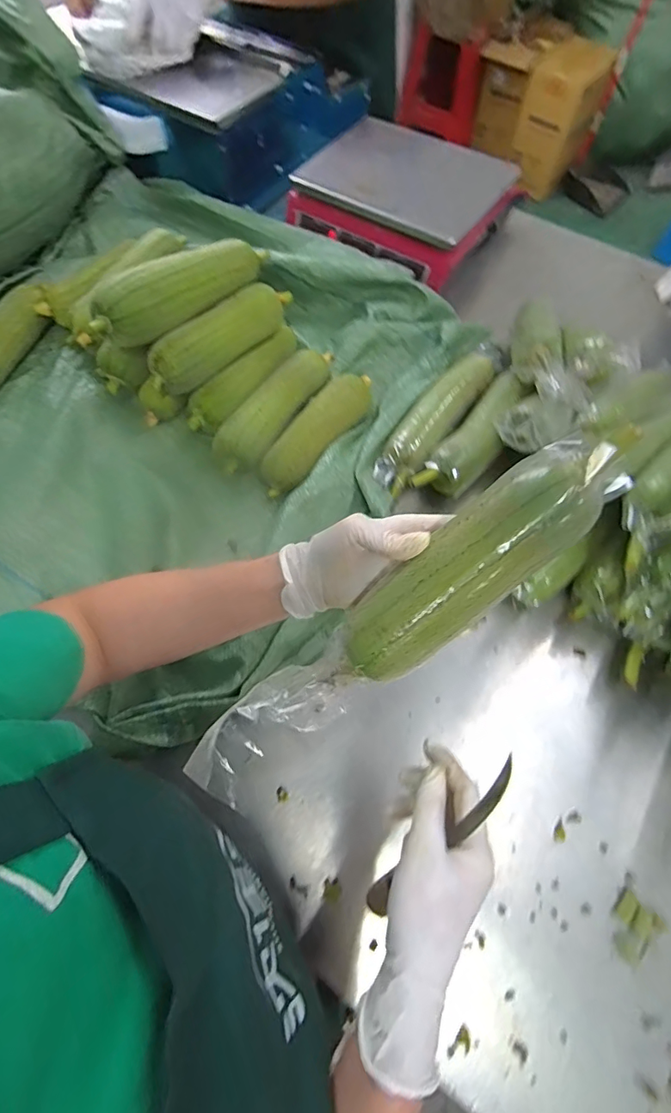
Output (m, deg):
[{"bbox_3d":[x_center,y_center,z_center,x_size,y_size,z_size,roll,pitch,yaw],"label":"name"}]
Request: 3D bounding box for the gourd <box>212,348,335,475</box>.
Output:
[{"bbox_3d":[-0.075,-0.199,0.647,0.065,0.052,0.234,32,70,14],"label":"gourd"}]

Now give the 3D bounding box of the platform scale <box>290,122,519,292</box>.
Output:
[{"bbox_3d":[0.109,-0.578,0.765,0.298,0.078,0.239,36,71,15],"label":"platform scale"}]

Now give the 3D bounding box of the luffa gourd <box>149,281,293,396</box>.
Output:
[{"bbox_3d":[-0.144,-0.285,0.627,0.211,0.064,0.054,-42,72,-17],"label":"luffa gourd"}]

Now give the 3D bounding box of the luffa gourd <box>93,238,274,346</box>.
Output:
[{"bbox_3d":[-0.190,-0.331,0.584,0.057,0.061,0.222,42,72,17],"label":"luffa gourd"}]

